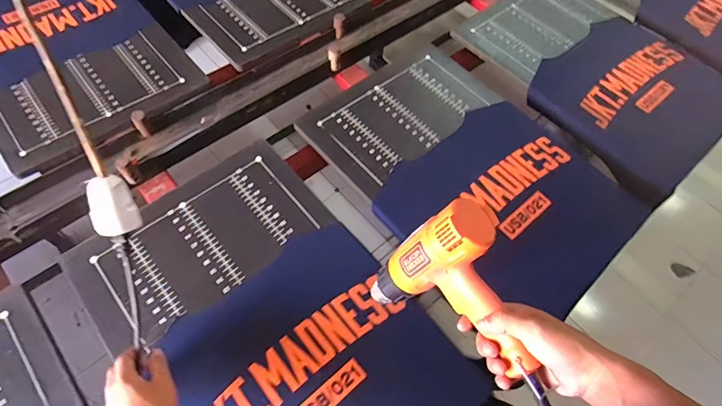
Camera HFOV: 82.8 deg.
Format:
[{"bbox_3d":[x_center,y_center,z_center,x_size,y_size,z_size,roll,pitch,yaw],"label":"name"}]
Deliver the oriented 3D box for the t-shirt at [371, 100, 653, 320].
[{"bbox_3d":[0.276,-0.002,0.778,0.396,0.042,0.369,-38,73,-22],"label":"t-shirt"}]

